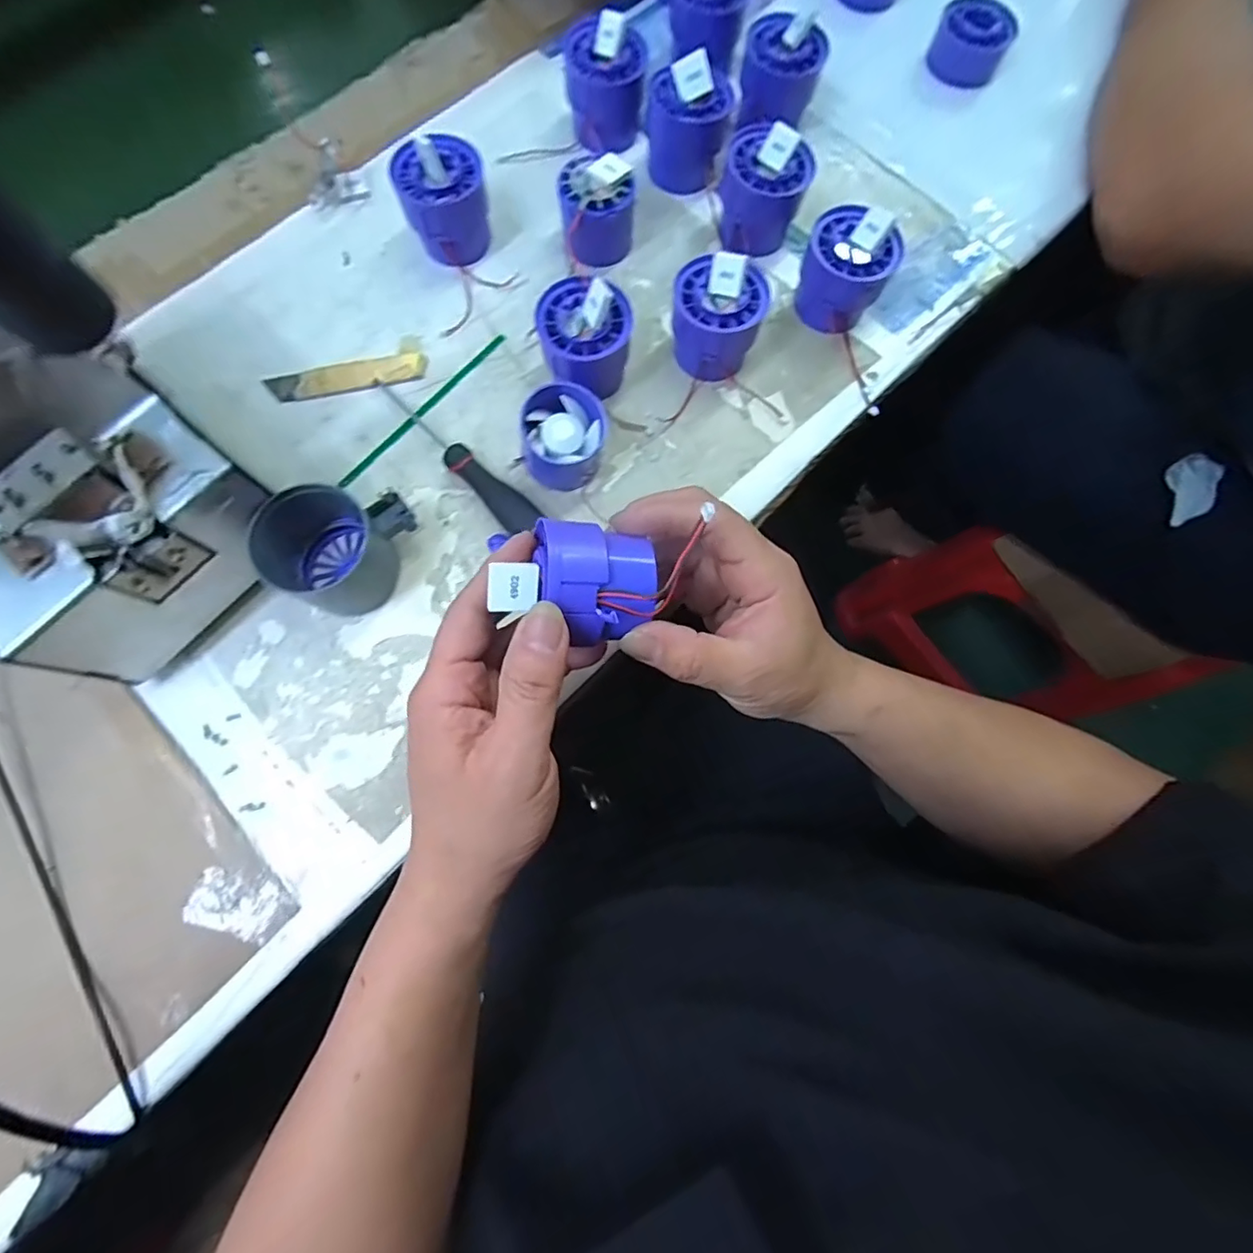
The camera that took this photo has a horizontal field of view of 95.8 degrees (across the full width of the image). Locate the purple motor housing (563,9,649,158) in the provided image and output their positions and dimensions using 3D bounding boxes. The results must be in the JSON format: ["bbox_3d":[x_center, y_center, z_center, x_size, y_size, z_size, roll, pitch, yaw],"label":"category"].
[{"bbox_3d":[-0.014,-0.368,0.388,0.055,0.053,0.053,-3,77,-2],"label":"purple motor housing"}]

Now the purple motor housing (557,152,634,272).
[{"bbox_3d":[-0.020,-0.266,0.369,0.049,0.046,0.053,3,76,-1],"label":"purple motor housing"}]

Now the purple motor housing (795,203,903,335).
[{"bbox_3d":[0.133,-0.221,0.358,0.052,0.051,0.048,0,77,-1],"label":"purple motor housing"}]

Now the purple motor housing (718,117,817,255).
[{"bbox_3d":[0.088,-0.281,0.370,0.054,0.056,0.051,17,77,3],"label":"purple motor housing"}]

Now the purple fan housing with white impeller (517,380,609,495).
[{"bbox_3d":[-0.037,-0.113,0.340,0.048,0.037,0.051,0,77,-1],"label":"purple fan housing with white impeller"}]

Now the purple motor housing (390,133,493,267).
[{"bbox_3d":[-0.116,-0.272,0.365,0.055,0.054,0.051,-11,77,-4],"label":"purple motor housing"}]

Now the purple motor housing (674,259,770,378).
[{"bbox_3d":[0.053,-0.185,0.349,0.054,0.051,0.053,22,77,4],"label":"purple motor housing"}]

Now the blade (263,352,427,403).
[{"bbox_3d":[-0.178,-0.159,0.361,0.098,0.004,0.020,-11,77,-4],"label":"blade"}]

